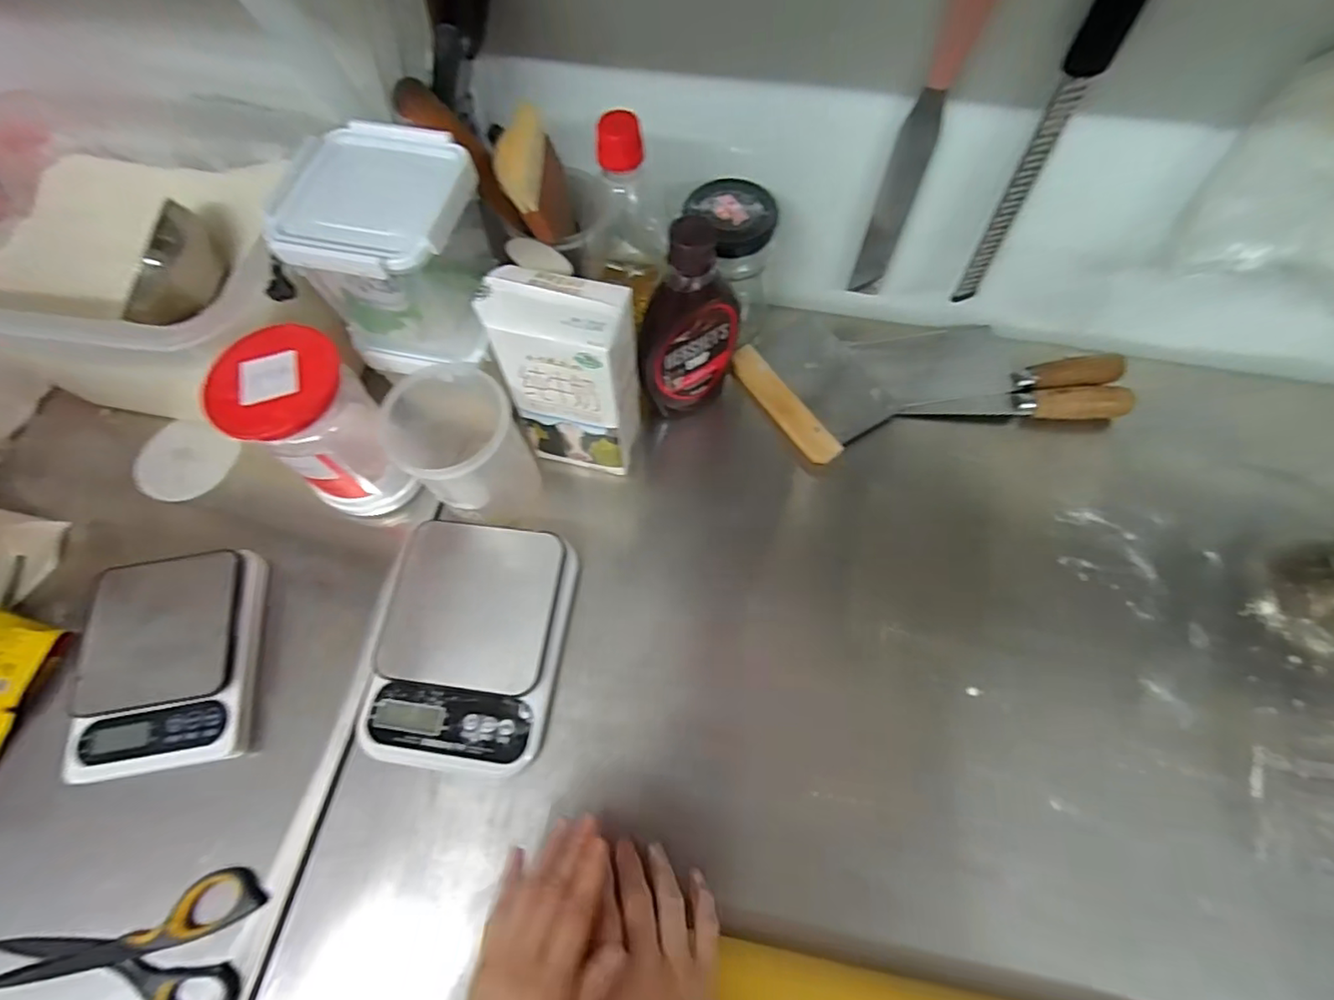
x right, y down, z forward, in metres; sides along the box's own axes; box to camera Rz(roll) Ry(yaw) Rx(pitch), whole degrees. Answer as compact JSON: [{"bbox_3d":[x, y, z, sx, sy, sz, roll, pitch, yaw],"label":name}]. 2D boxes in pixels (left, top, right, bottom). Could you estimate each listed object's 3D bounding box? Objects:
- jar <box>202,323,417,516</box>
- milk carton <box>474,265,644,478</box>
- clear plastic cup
[{"bbox_3d":[-0.285,-0.056,0.507,0.090,0.159,0.087,0,67,1],"label":"jar"},{"bbox_3d":[-0.078,-0.097,0.506,0.104,0.190,0.059,14,66,7],"label":"milk carton"},{"bbox_3d":[-0.173,-0.044,0.526,0.101,0.134,0.090,35,72,15],"label":"clear plastic cup"}]

